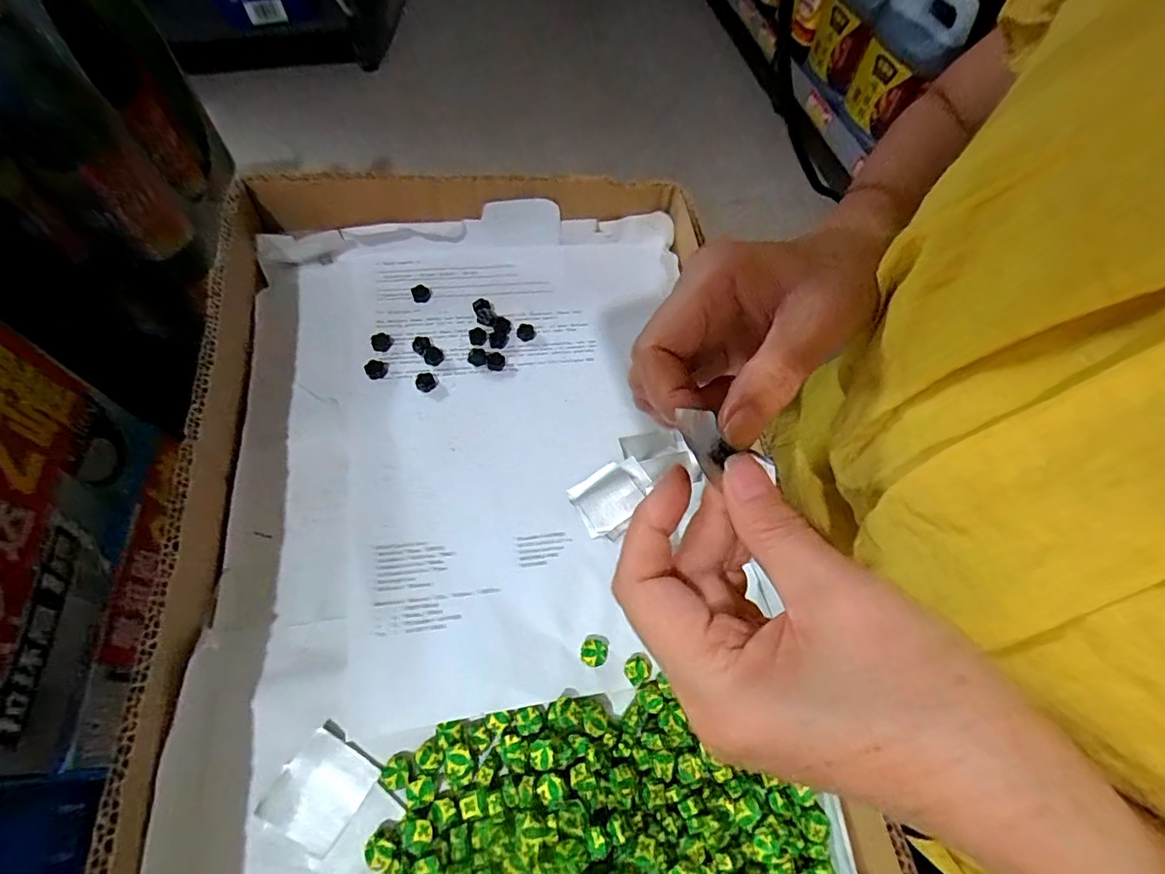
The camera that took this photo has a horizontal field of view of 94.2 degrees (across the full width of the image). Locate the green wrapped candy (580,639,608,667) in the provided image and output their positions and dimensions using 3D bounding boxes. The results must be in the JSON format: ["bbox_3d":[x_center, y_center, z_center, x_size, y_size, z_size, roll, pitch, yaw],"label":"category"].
[{"bbox_3d":[0.006,0.107,0.268,0.013,0.006,0.013,0,62,0],"label":"green wrapped candy"}]

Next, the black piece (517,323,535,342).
[{"bbox_3d":[-0.037,-0.069,0.355,0.012,0.008,0.009,-10,62,-5],"label":"black piece"}]

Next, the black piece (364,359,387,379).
[{"bbox_3d":[-0.126,-0.041,0.330,0.012,0.005,0.012,0,62,0],"label":"black piece"}]

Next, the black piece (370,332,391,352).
[{"bbox_3d":[-0.127,-0.060,0.341,0.011,0.005,0.013,-23,64,-12],"label":"black piece"}]

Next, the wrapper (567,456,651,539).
[{"bbox_3d":[0.017,0.033,0.315,0.047,0.004,0.034,-32,66,-16],"label":"wrapper"}]

